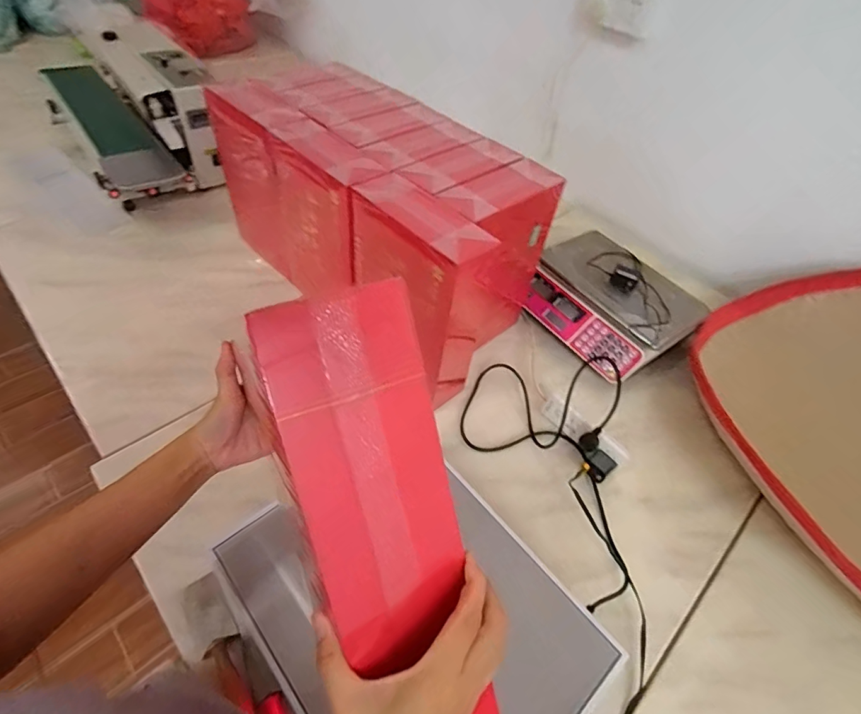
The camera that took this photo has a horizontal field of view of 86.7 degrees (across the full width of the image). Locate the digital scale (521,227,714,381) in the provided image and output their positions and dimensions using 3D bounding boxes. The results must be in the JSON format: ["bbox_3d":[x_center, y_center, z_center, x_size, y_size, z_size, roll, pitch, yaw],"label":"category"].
[{"bbox_3d":[0.403,-0.128,1.048,0.304,0.090,0.344,-31,60,-27],"label":"digital scale"}]

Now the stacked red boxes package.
[{"bbox_3d":[-0.104,-0.287,0.973,0.666,0.361,0.373,39,58,23],"label":"stacked red boxes package"}]

